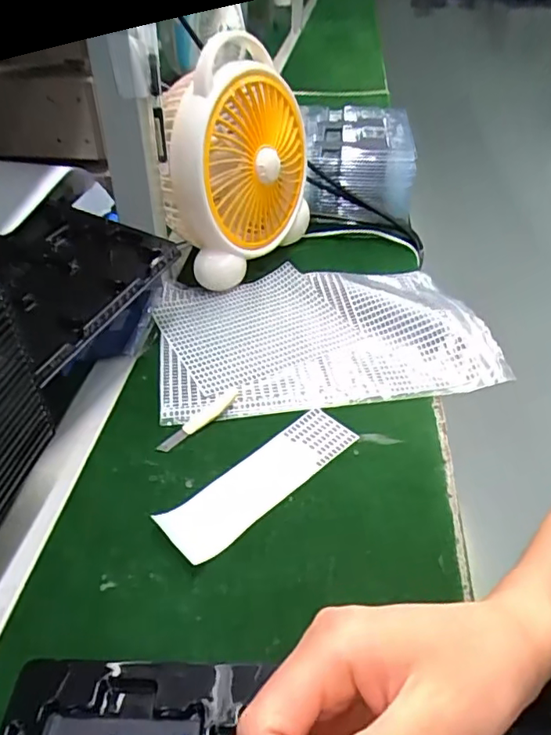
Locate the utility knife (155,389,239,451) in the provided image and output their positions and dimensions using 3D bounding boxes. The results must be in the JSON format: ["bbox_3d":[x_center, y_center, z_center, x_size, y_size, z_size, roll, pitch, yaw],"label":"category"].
[{"bbox_3d":[-0.065,0.046,0.497,0.014,0.004,0.094,30,47,31],"label":"utility knife"}]

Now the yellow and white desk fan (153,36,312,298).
[{"bbox_3d":[-0.045,-0.239,0.649,0.086,0.248,0.219,18,42,20],"label":"yellow and white desk fan"}]

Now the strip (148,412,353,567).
[{"bbox_3d":[-0.009,0.088,0.455,0.173,0.004,0.049,-30,56,-30],"label":"strip"}]

